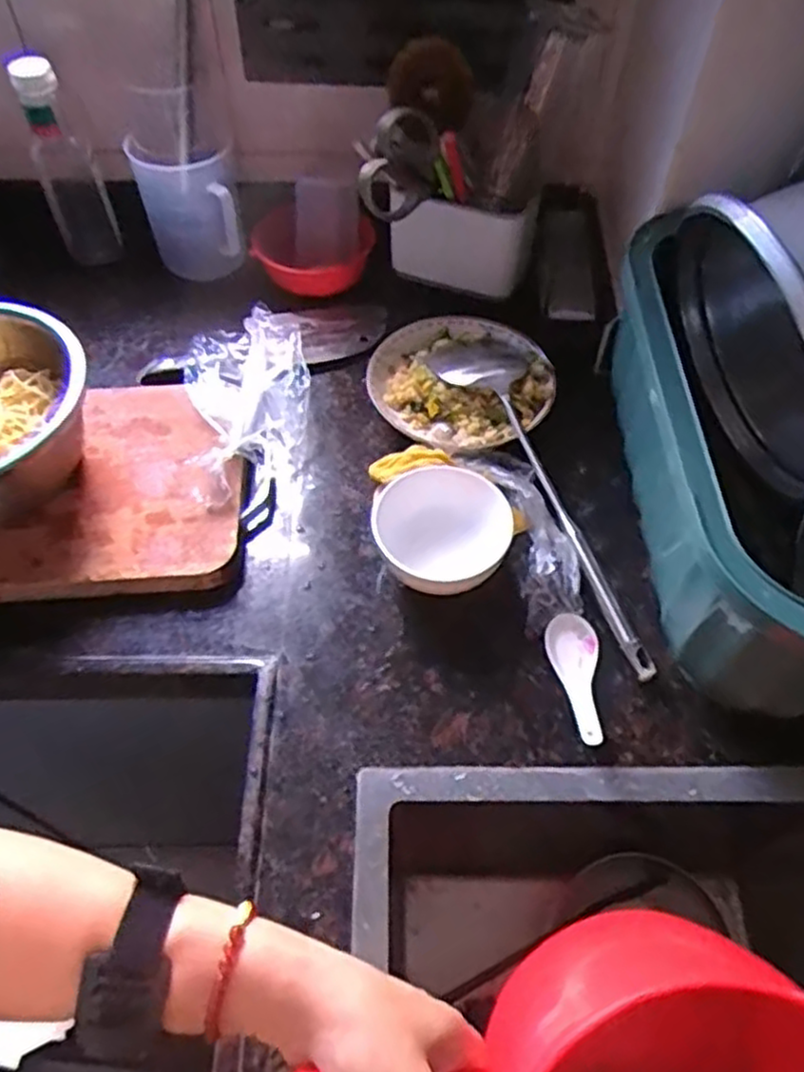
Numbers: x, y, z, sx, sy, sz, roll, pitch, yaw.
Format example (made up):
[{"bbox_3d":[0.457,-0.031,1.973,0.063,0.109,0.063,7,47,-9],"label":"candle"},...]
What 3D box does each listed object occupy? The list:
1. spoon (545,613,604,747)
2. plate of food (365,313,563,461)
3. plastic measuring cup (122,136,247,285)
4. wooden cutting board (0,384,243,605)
[{"bbox_3d":[0.135,0.109,0.548,0.037,0.029,0.115,2,36,0],"label":"spoon"},{"bbox_3d":[0.060,-0.152,0.733,0.165,0.045,0.179,0,55,-1],"label":"plate of food"},{"bbox_3d":[-0.239,-0.377,0.841,0.110,0.156,0.120,0,55,-1],"label":"plastic measuring cup"},{"bbox_3d":[-0.310,-0.044,0.656,0.326,0.039,0.224,-4,55,-4],"label":"wooden cutting board"}]

